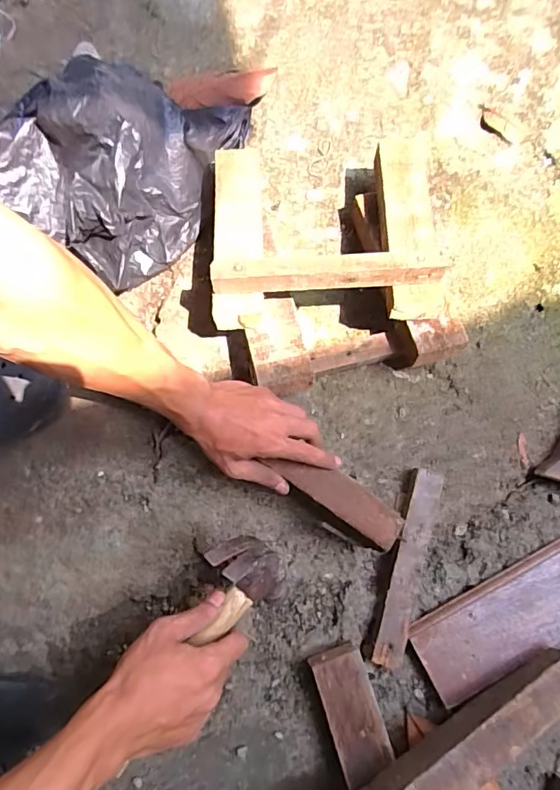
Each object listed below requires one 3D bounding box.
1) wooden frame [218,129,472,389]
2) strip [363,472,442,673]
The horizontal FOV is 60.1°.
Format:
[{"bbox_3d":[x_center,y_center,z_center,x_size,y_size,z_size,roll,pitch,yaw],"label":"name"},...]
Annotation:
[{"bbox_3d":[0.047,-0.162,0.551,0.260,0.119,0.291,-12,78,-4],"label":"wooden frame"},{"bbox_3d":[0.137,0.185,0.524,0.032,0.026,0.206,17,78,3],"label":"strip"}]

